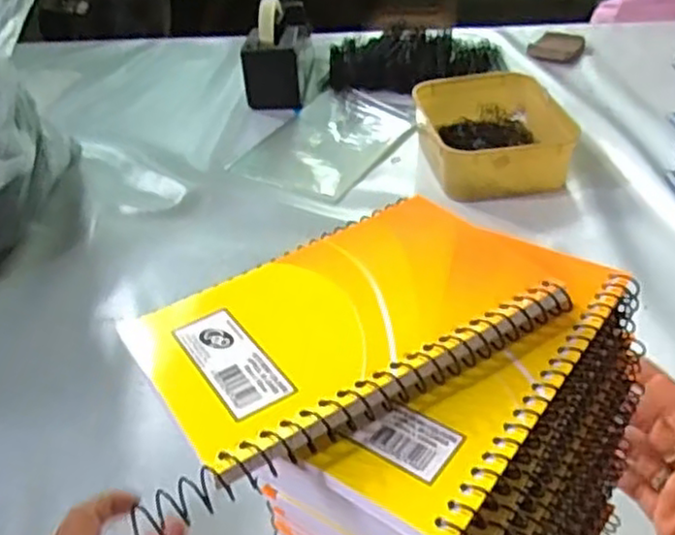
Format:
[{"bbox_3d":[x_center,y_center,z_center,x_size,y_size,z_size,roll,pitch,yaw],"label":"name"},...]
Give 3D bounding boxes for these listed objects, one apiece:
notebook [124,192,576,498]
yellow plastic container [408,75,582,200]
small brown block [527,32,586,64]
[{"bbox_3d":[0.002,0.016,0.232,0.128,0.008,0.083,-26,43,-26],"label":"notebook"},{"bbox_3d":[0.184,-0.163,0.843,0.161,0.061,0.206,-8,38,-5],"label":"yellow plastic container"},{"bbox_3d":[0.340,-0.344,1.080,0.073,0.020,0.073,18,44,27],"label":"small brown block"}]

